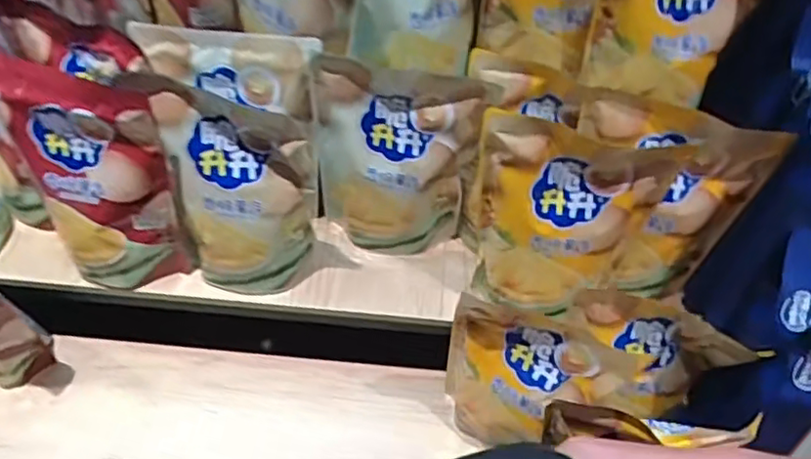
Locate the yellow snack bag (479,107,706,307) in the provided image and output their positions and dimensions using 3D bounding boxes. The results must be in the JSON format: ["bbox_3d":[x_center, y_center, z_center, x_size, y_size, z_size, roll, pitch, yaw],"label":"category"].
[{"bbox_3d":[0.168,0.001,0.678,0.200,0.233,0.070,7,50,0],"label":"yellow snack bag"}]

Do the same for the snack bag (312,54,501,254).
[{"bbox_3d":[-0.017,-0.073,0.726,0.188,0.243,0.058,8,50,0],"label":"snack bag"}]

